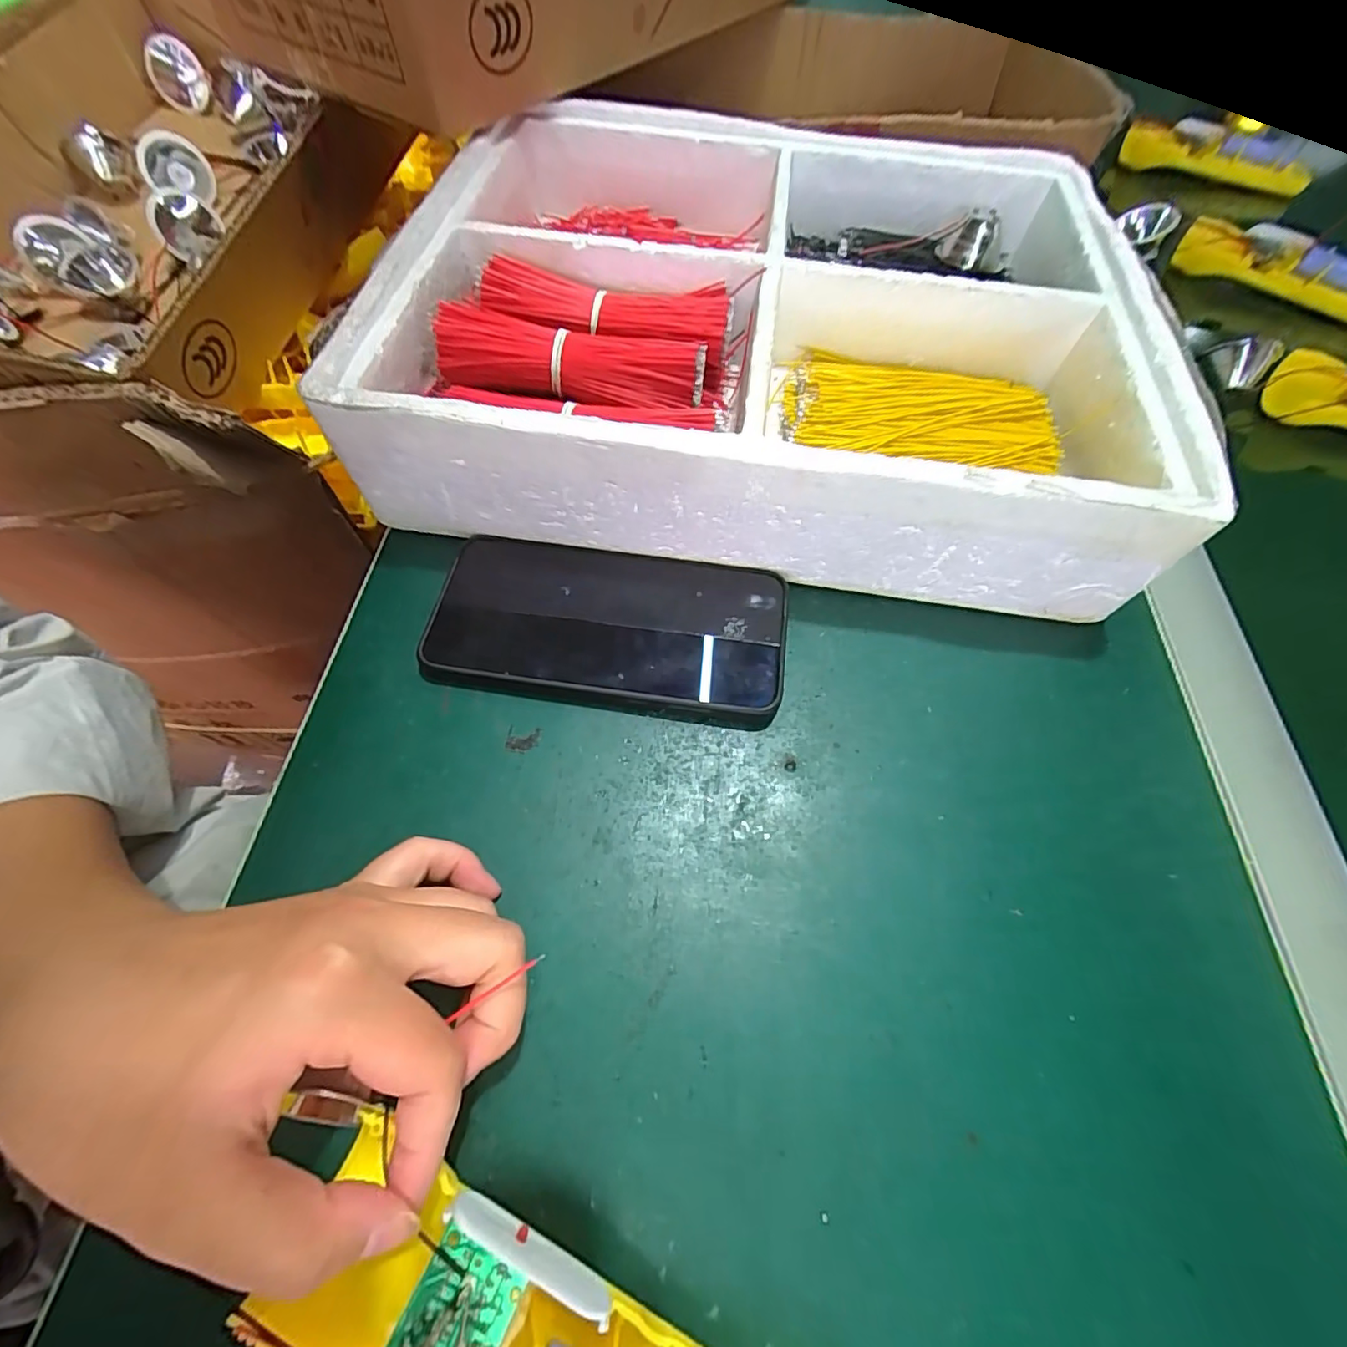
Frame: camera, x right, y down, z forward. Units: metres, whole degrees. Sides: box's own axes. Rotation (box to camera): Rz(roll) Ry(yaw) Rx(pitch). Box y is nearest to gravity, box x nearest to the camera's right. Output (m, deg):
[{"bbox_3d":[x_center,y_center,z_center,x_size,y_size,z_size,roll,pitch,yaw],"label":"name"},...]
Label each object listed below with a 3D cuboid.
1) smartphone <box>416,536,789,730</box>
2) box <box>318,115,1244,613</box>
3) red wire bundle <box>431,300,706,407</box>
[{"bbox_3d":[-0.032,-0.023,0.276,0.166,0.014,0.082,8,61,3],"label":"smartphone"},{"bbox_3d":[0.047,-0.200,0.332,0.362,0.084,0.308,7,61,3],"label":"box"},{"bbox_3d":[-0.051,-0.160,0.290,0.132,0.027,0.032,6,61,2],"label":"red wire bundle"}]

